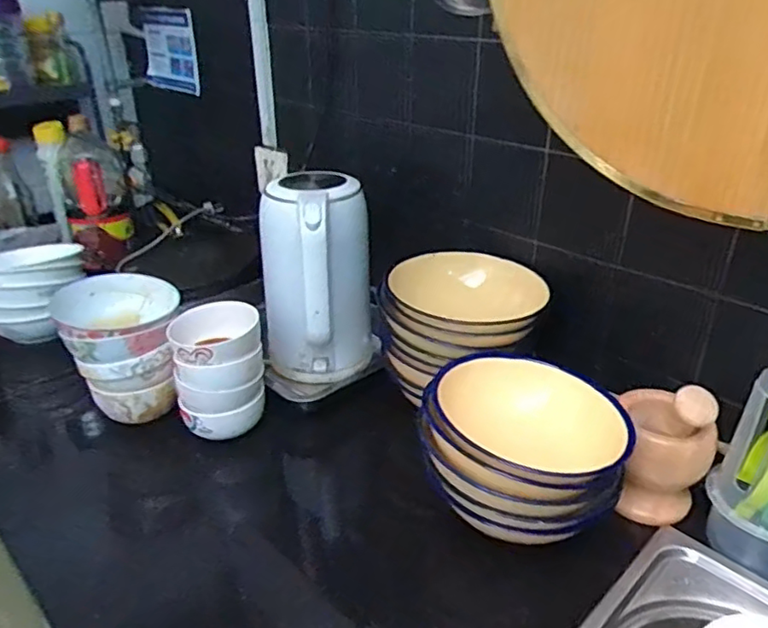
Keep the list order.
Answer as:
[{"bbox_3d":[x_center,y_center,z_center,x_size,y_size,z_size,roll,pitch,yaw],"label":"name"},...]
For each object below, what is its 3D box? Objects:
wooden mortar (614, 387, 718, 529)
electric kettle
[{"bbox_3d":[0.291,0.139,0.651,0.089,0.146,0.101,7,29,14],"label":"wooden mortar"},{"bbox_3d":[-0.091,-0.032,0.830,0.152,0.266,0.183,-3,28,-5],"label":"electric kettle"}]

